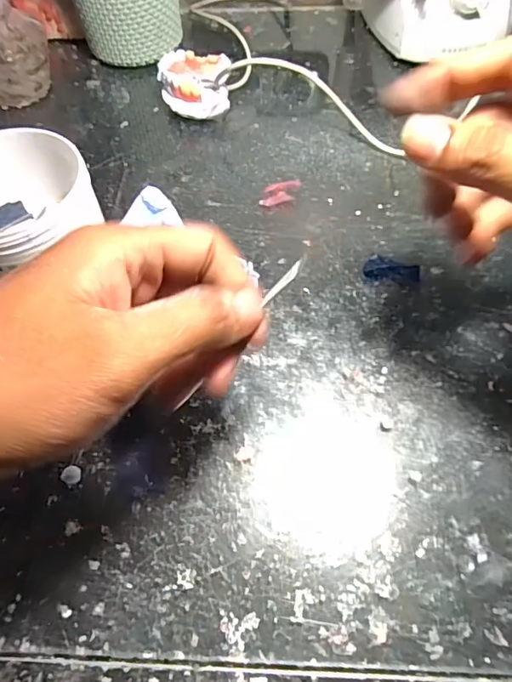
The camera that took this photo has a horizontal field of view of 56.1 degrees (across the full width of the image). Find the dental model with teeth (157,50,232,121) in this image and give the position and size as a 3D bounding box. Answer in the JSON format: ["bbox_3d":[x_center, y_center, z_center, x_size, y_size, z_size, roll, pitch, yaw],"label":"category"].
[{"bbox_3d":[-0.049,-0.207,0.394,0.055,0.036,0.062,-2,58,1],"label":"dental model with teeth"}]

